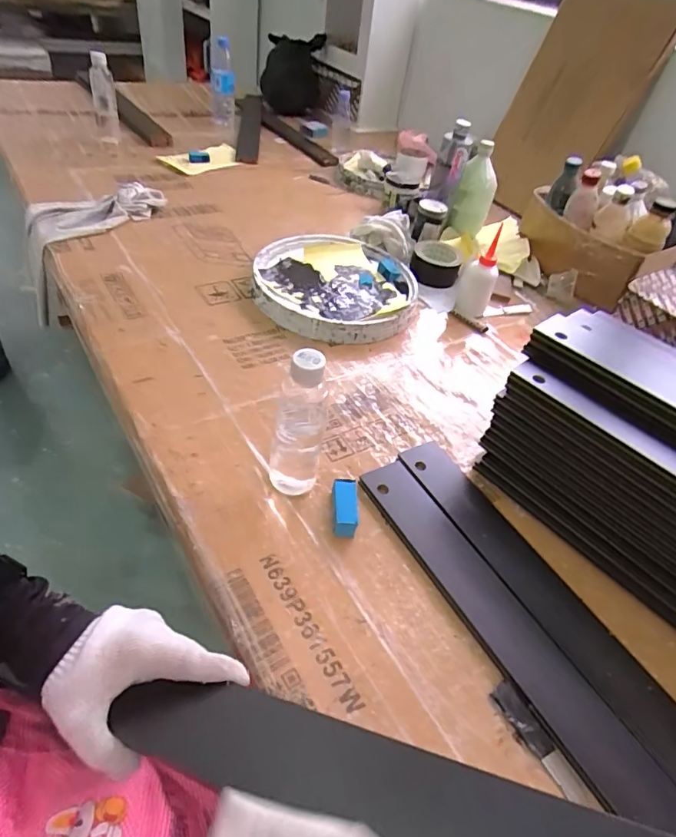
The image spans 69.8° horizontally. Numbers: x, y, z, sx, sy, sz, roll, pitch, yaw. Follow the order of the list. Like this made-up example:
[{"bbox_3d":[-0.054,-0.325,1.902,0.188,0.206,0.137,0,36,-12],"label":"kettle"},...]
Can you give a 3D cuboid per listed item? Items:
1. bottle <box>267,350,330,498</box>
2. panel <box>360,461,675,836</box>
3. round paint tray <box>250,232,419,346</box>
[{"bbox_3d":[-0.042,0.006,0.518,0.060,0.187,0.052,4,44,-7],"label":"bottle"},{"bbox_3d":[0.207,0.260,0.436,0.064,0.015,0.598,-19,52,-27],"label":"panel"},{"bbox_3d":[-0.009,-0.240,0.870,0.276,0.054,0.277,6,45,-6],"label":"round paint tray"}]

